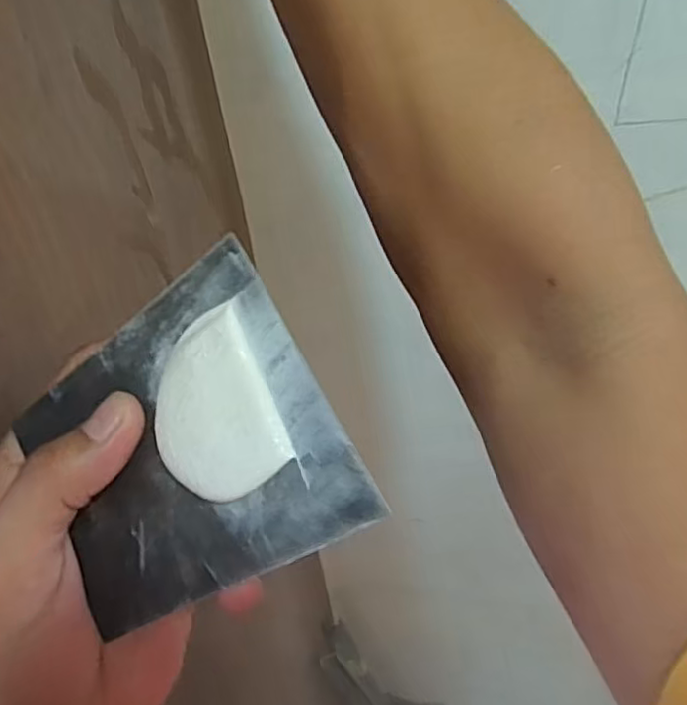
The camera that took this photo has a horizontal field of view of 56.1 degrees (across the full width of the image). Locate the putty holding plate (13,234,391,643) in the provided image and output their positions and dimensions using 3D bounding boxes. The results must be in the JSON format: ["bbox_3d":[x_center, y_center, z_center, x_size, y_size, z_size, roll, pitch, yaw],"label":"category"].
[{"bbox_3d":[-0.050,0.029,0.197,0.092,0.006,0.092,-33,75,9],"label":"putty holding plate"}]

